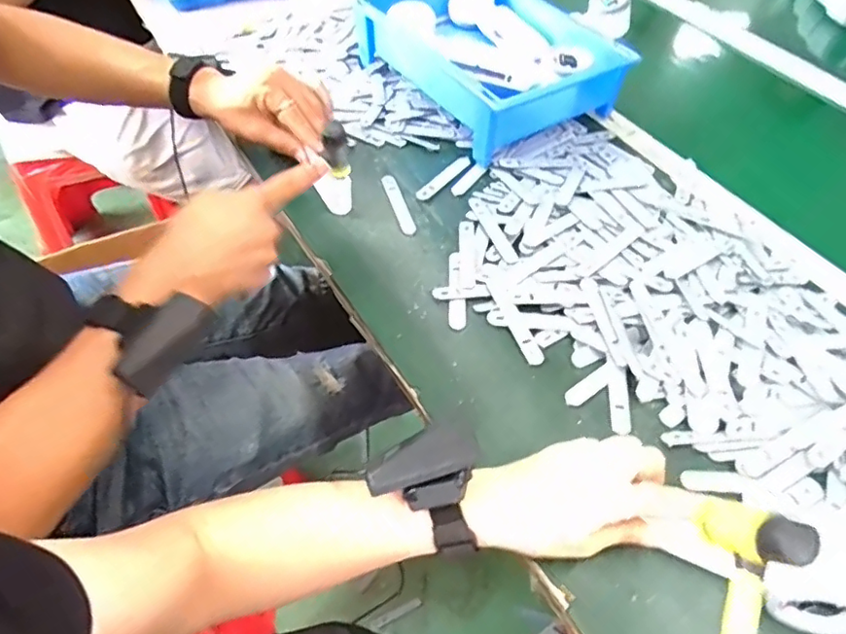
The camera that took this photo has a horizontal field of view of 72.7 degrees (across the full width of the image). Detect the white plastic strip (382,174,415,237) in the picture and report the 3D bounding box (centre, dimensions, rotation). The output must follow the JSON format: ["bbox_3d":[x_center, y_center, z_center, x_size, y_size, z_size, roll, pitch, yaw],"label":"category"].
[{"bbox_3d":[-0.027,-0.122,0.612,0.017,0.005,0.096,-12,53,-13],"label":"white plastic strip"}]

